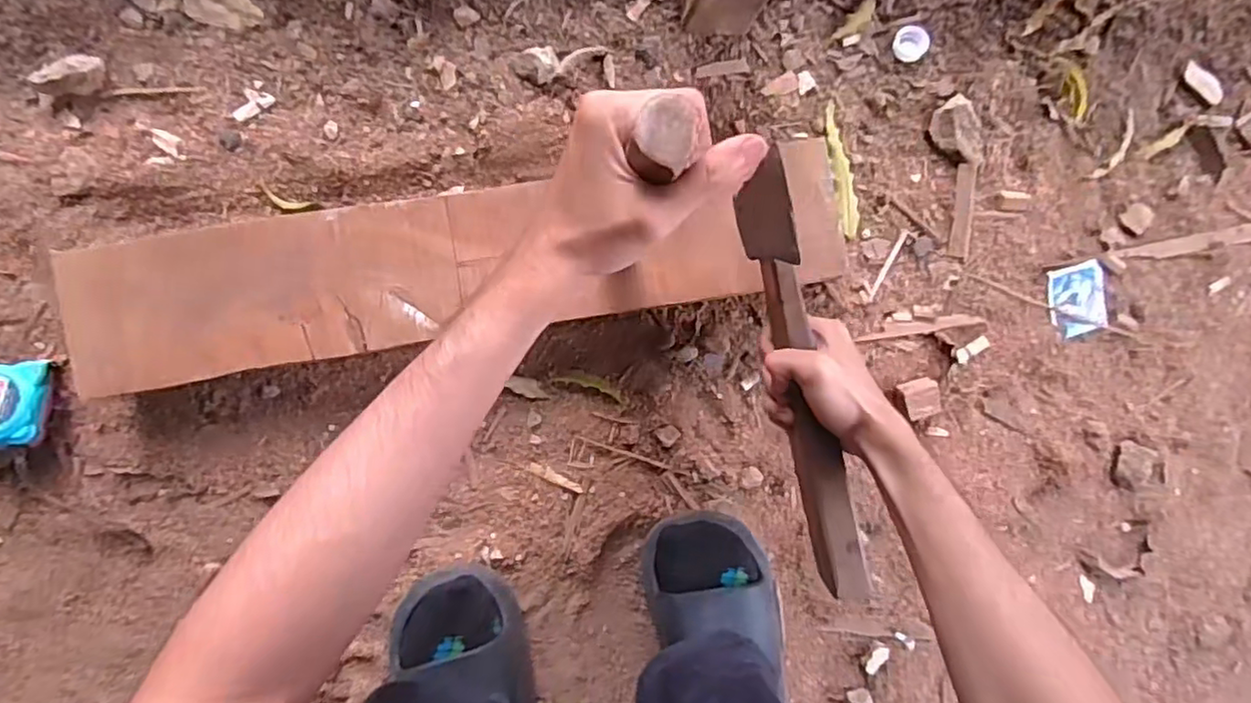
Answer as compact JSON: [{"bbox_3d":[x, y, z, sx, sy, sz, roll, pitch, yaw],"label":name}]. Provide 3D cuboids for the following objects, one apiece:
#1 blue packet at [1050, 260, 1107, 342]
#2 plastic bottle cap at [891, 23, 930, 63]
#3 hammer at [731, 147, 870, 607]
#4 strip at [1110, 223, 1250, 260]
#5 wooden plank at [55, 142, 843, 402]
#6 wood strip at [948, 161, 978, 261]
[{"bbox_3d":[0.440,-0.050,0.630,0.057,0.007,0.067,-17,93,-6],"label":"blue packet"},{"bbox_3d":[0.267,-0.288,0.607,0.030,0.012,0.032,0,91,-6],"label":"plastic bottle cap"},{"bbox_3d":[0.135,0.032,0.480,0.030,0.097,0.333,-15,99,-6],"label":"hammer"},{"bbox_3d":[0.576,-0.110,0.645,0.195,0.004,0.018,-11,93,-6],"label":"strip"},{"bbox_3d":[-0.117,-0.069,0.510,0.591,0.029,0.115,-10,92,-6],"label":"wooden plank"},{"bbox_3d":[0.319,-0.132,0.615,0.017,0.004,0.089,6,94,10],"label":"wood strip"}]

